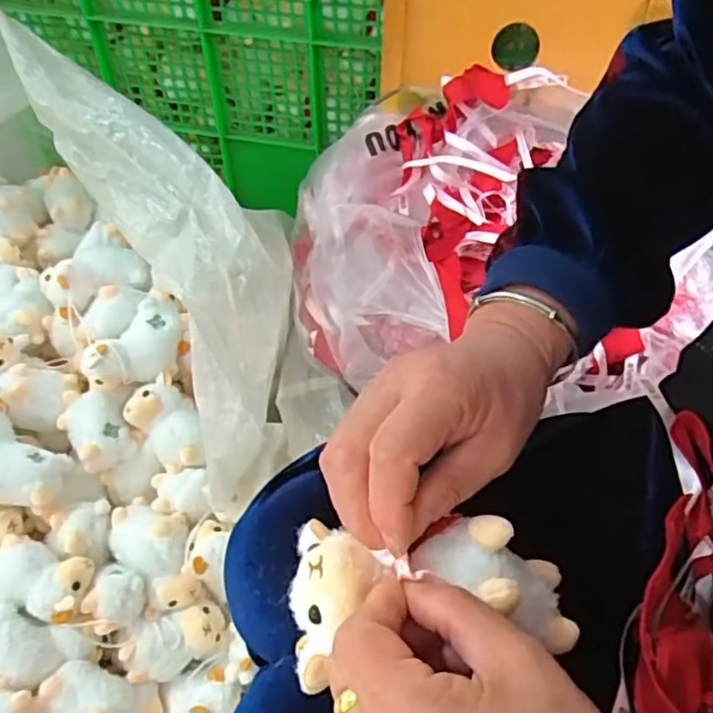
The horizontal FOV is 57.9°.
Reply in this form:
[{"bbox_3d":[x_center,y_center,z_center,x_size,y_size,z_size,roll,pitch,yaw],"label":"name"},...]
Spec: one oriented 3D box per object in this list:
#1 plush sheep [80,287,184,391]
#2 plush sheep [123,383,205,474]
[{"bbox_3d":[-0.246,-0.007,0.714,0.111,0.053,0.069,-36,58,-27],"label":"plush sheep"},{"bbox_3d":[-0.207,0.074,0.717,0.060,0.057,0.096,-33,95,-1],"label":"plush sheep"}]

